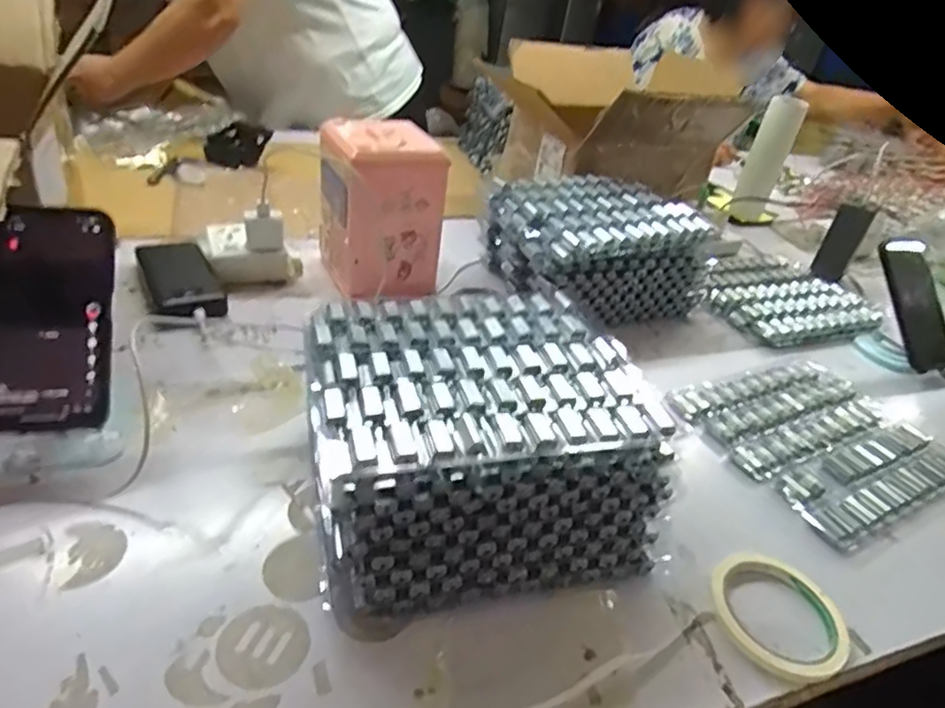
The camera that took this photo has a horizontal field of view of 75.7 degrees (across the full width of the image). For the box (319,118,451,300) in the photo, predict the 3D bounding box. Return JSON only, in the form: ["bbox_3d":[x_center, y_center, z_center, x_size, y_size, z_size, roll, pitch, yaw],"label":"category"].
[{"bbox_3d":[-0.113,-0.180,0.752,0.130,0.171,0.114,-8,39,-23],"label":"box"}]

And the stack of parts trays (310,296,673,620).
[{"bbox_3d":[0.002,0.059,0.490,0.243,0.114,0.235,-4,38,-17],"label":"stack of parts trays"}]

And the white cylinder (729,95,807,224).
[{"bbox_3d":[0.549,-0.364,1.134,0.063,0.208,0.051,24,36,19],"label":"white cylinder"}]

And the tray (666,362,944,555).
[{"bbox_3d":[0.366,0.081,0.634,0.256,0.017,0.210,-11,39,-28],"label":"tray"}]

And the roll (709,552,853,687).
[{"bbox_3d":[0.226,0.194,0.454,0.093,0.012,0.098,7,34,-5],"label":"roll"}]

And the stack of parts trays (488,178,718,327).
[{"bbox_3d":[0.161,-0.141,0.818,0.240,0.121,0.197,-10,39,-27],"label":"stack of parts trays"}]

